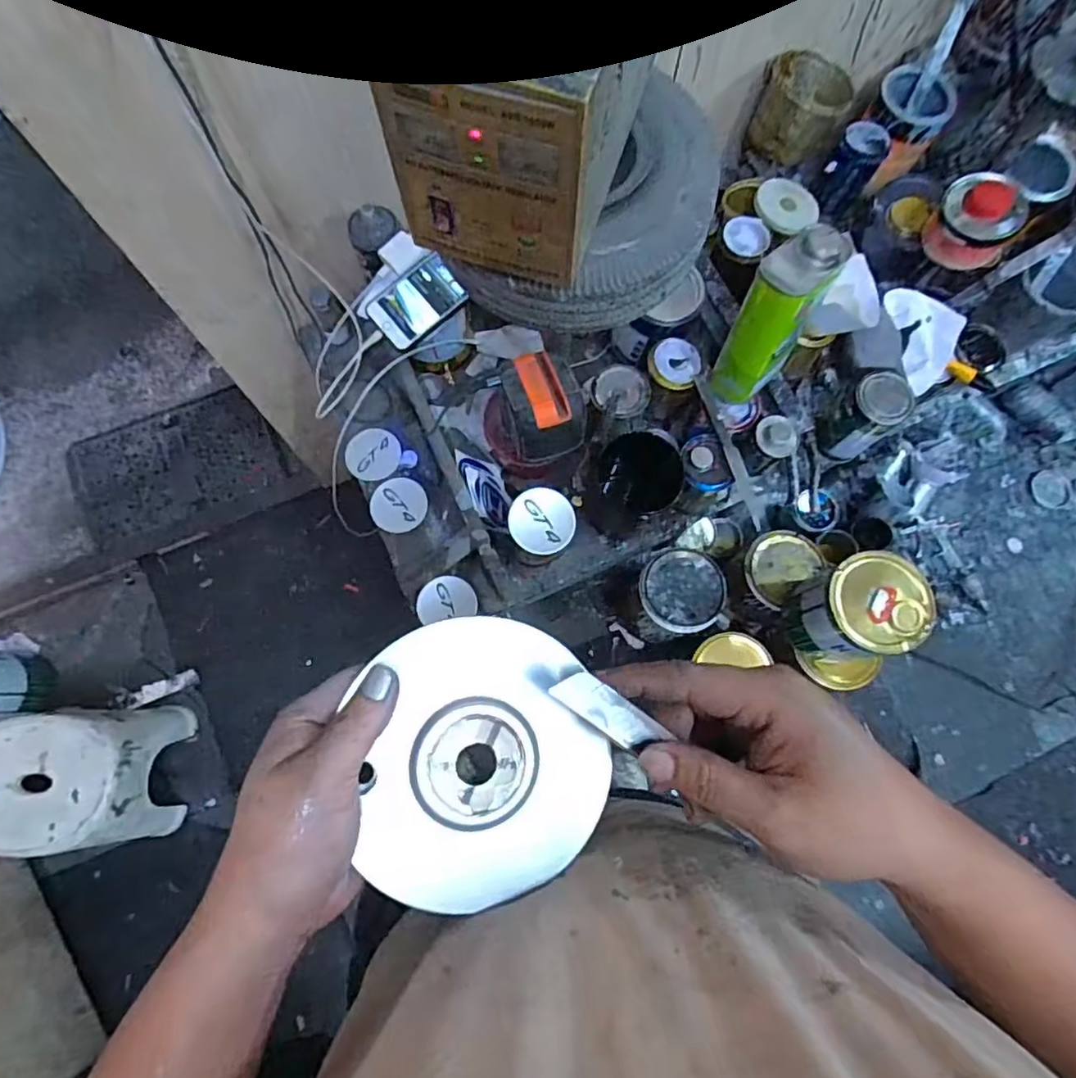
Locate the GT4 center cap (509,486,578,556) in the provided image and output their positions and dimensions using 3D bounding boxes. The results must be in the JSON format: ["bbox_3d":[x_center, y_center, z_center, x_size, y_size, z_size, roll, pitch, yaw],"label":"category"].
[{"bbox_3d":[0.005,-0.021,0.698,0.074,0.011,0.076,0,74,-2],"label":"GT4 center cap"}]

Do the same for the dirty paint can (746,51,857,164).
[{"bbox_3d":[0.359,-0.594,0.847,0.117,0.082,0.120,27,75,6],"label":"dirty paint can"}]

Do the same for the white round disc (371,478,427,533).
[{"bbox_3d":[-0.187,-0.047,0.823,0.081,0.014,0.073,37,77,8],"label":"white round disc"}]

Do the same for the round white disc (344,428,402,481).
[{"bbox_3d":[-0.226,-0.117,0.846,0.073,0.008,0.067,-1,97,-8],"label":"round white disc"}]

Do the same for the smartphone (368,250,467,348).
[{"bbox_3d":[-0.148,-0.292,0.755,0.122,0.004,0.077,-39,86,-3],"label":"smartphone"}]

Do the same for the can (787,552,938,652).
[{"bbox_3d":[0.546,0.125,1.060,0.155,0.216,0.151,0,74,-2],"label":"can"}]

